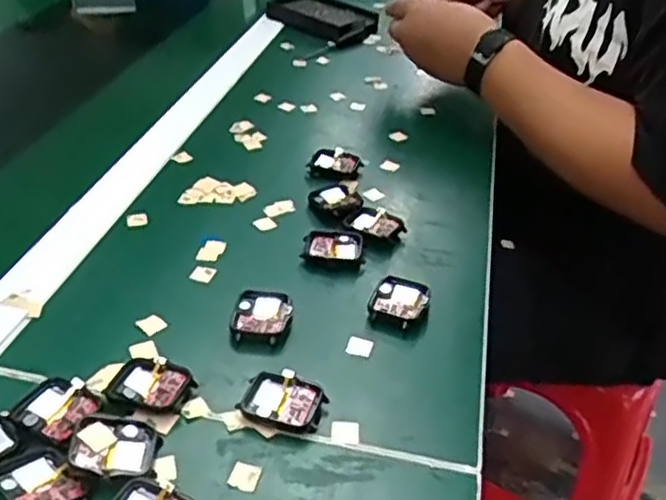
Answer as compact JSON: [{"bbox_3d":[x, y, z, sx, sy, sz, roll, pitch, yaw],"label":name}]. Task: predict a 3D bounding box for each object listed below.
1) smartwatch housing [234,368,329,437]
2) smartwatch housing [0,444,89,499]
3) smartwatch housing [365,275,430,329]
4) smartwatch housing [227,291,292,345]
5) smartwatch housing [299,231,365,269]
[{"bbox_3d":[-0.030,0.090,0.410,0.047,0.012,0.037,16,38,16],"label":"smartwatch housing"},{"bbox_3d":[-0.147,0.115,0.349,0.045,0.006,0.034,29,43,31],"label":"smartwatch housing"},{"bbox_3d":[0.047,0.036,0.494,0.037,0.013,0.046,17,38,18],"label":"smartwatch housing"},{"bbox_3d":[-0.048,0.044,0.473,0.038,0.013,0.045,7,36,4],"label":"smartwatch housing"},{"bbox_3d":[0.000,0.000,0.540,0.046,0.013,0.036,7,36,4],"label":"smartwatch housing"}]

